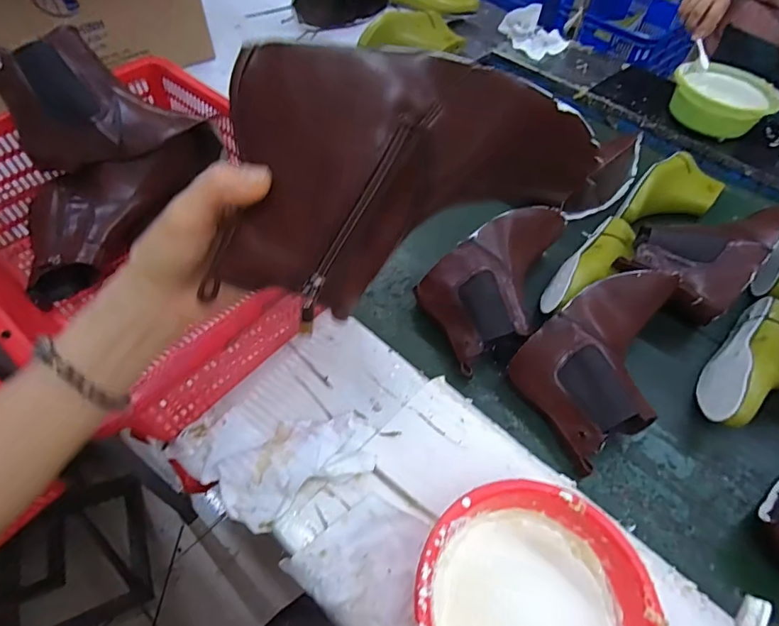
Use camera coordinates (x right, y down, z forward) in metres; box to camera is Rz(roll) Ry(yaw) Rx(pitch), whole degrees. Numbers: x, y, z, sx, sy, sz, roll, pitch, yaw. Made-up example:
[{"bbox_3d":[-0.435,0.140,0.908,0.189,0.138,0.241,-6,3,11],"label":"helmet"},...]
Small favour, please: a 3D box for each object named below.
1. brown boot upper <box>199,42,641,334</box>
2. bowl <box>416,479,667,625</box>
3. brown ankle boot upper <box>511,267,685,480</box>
[{"bbox_3d":[0.026,-0.103,0.282,0.274,0.115,0.097,-25,61,-16],"label":"brown boot upper"},{"bbox_3d":[0.118,0.252,0.396,0.185,0.076,0.182,0,57,-1],"label":"bowl"},{"bbox_3d":[0.276,0.053,0.565,0.229,0.081,0.154,-29,62,-18],"label":"brown ankle boot upper"}]

